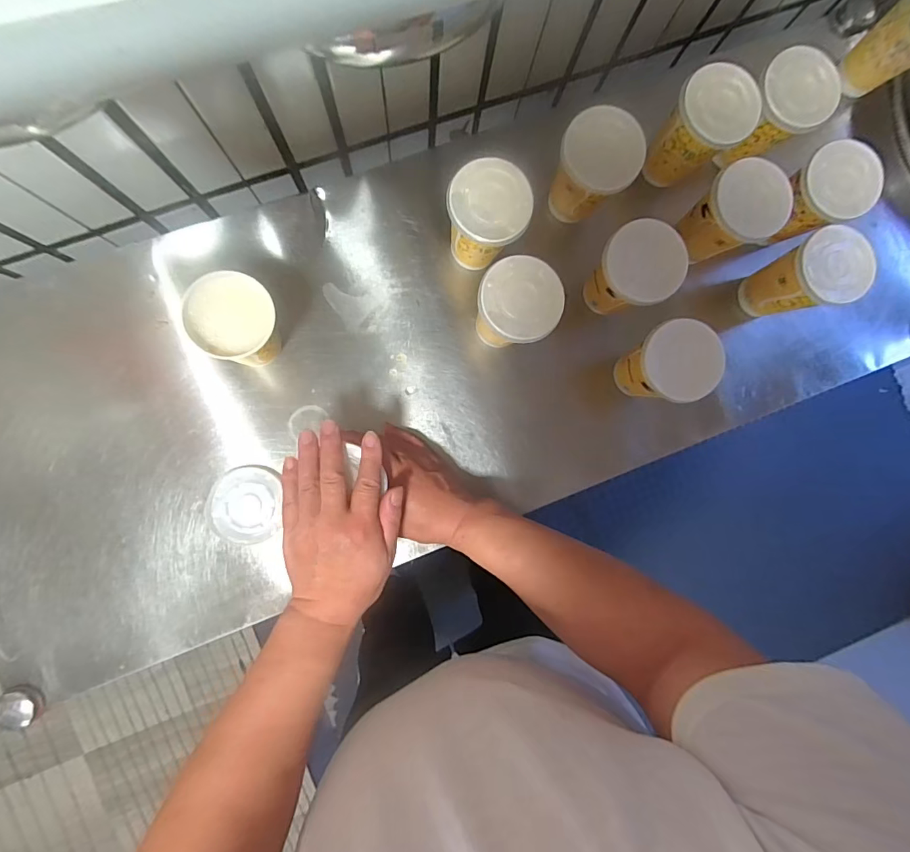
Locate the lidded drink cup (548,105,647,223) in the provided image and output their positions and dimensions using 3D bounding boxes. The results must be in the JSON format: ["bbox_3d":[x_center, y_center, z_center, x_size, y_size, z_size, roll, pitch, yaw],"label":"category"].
[{"bbox_3d":[0.137,-0.263,0.477,0.080,0.093,0.075,41,87,-4],"label":"lidded drink cup"}]

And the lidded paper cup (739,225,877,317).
[{"bbox_3d":[0.368,-0.159,0.496,0.070,0.104,0.072,0,90,-5],"label":"lidded paper cup"}]

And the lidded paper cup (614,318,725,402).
[{"bbox_3d":[0.208,-0.062,0.477,0.081,0.113,0.077,-16,91,-5],"label":"lidded paper cup"}]

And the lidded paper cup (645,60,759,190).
[{"bbox_3d":[0.252,-0.312,0.485,0.075,0.098,0.072,0,90,-5],"label":"lidded paper cup"}]

